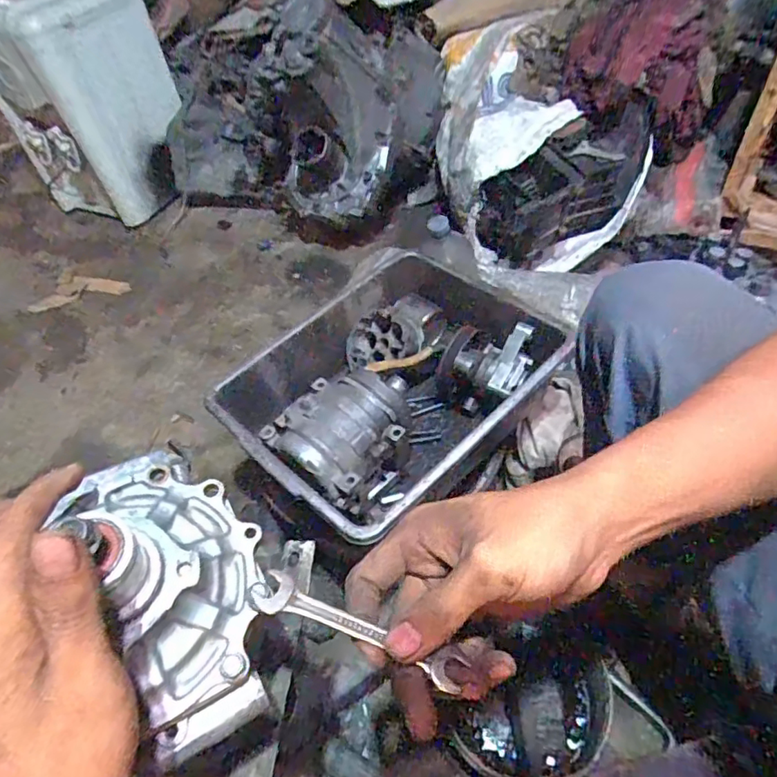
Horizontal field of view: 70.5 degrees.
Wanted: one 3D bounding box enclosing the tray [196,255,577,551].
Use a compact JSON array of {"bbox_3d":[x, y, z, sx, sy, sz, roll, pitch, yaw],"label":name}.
[{"bbox_3d":[0.007,0.007,0.749,0.307,0.132,0.390,35,62,30],"label":"tray"}]

